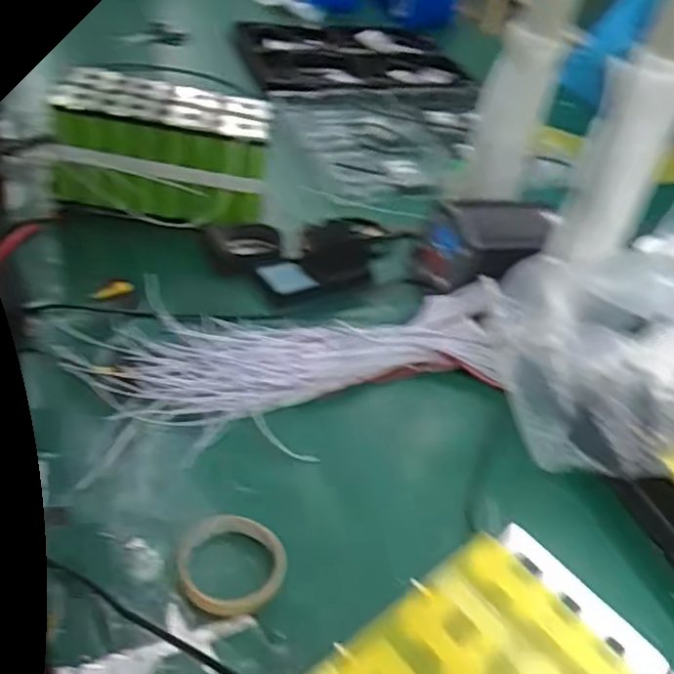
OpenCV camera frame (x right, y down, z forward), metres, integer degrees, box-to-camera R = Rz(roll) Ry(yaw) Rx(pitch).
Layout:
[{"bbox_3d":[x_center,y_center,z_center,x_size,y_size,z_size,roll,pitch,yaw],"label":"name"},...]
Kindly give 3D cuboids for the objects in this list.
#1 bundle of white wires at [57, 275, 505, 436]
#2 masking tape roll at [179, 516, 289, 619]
[{"bbox_3d":[-0.025,0.023,0.793,0.482,0.036,0.154,-9,44,-17],"label":"bundle of white wires"},{"bbox_3d":[-0.089,0.190,0.600,0.088,0.013,0.090,6,41,-5],"label":"masking tape roll"}]

